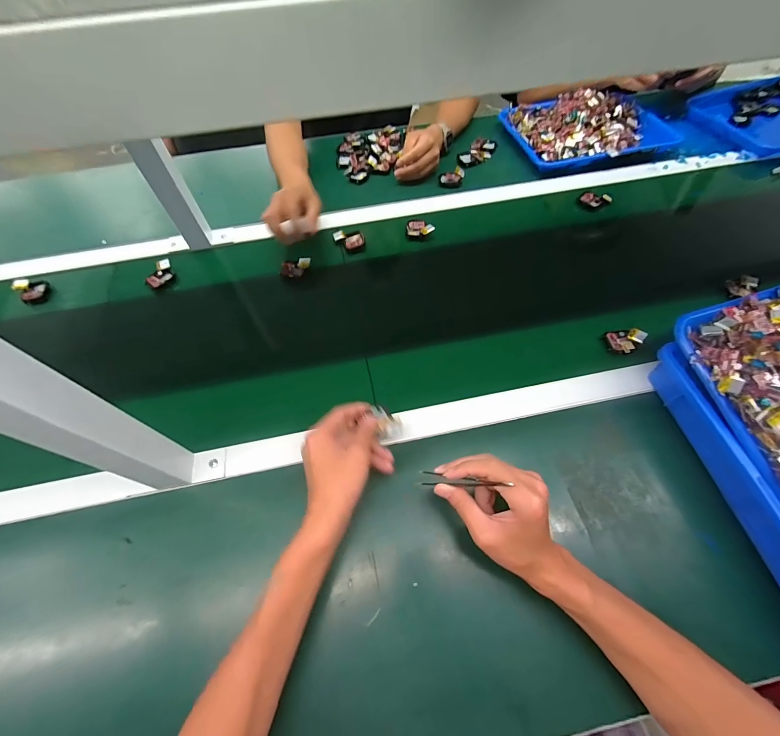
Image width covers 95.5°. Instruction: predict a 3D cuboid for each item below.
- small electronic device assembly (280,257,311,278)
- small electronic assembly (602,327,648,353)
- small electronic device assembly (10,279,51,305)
[{"bbox_3d":[-0.164,-0.175,0.617,0.052,0.015,0.027,-10,60,-7],"label":"small electronic device assembly"},{"bbox_3d":[0.347,-0.045,0.524,0.057,0.013,0.041,-28,63,-16],"label":"small electronic assembly"},{"bbox_3d":[-0.617,-0.134,0.608,0.041,0.026,0.041,-11,60,-7],"label":"small electronic device assembly"}]

